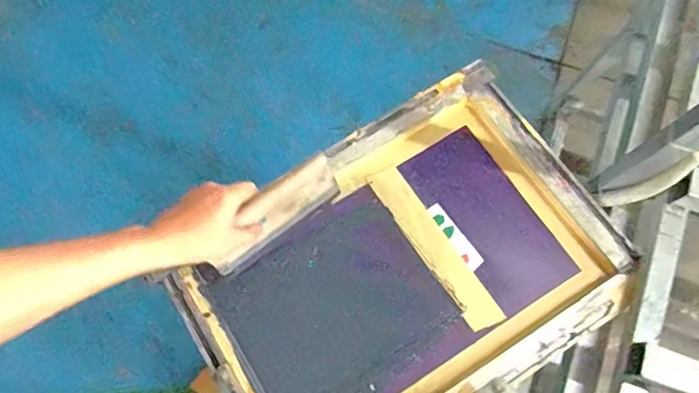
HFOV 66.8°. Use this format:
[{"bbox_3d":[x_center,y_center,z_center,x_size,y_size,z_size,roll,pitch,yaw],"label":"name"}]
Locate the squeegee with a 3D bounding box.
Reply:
[{"bbox_3d":[-0.092,0.022,0.637,0.171,0.092,0.035,-35,77,-10],"label":"squeegee"}]

